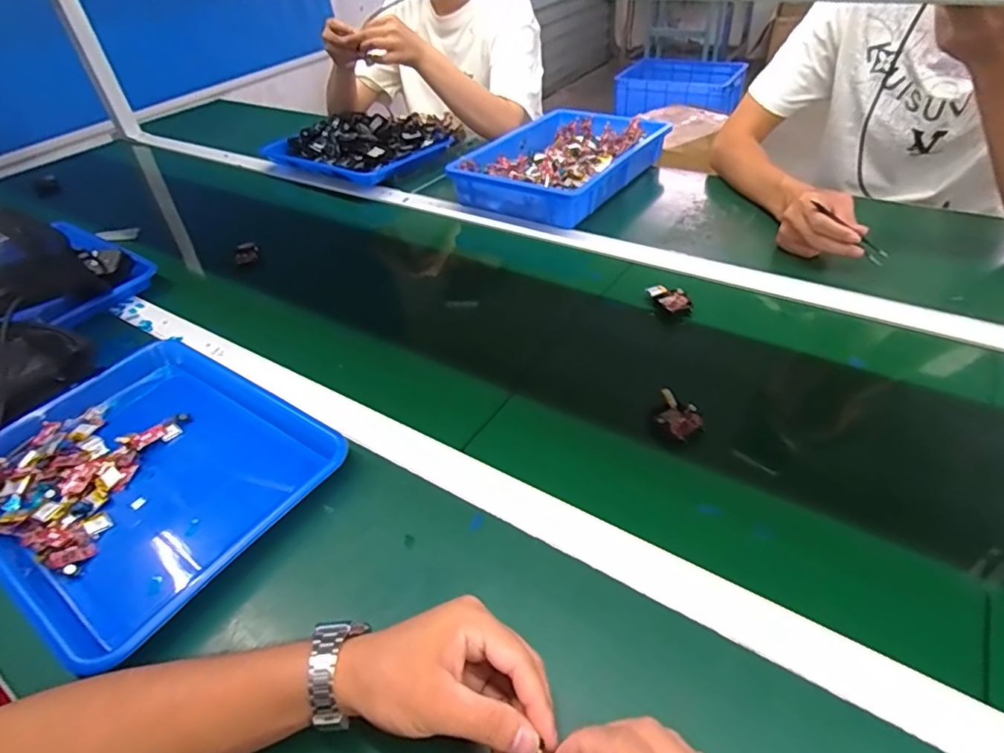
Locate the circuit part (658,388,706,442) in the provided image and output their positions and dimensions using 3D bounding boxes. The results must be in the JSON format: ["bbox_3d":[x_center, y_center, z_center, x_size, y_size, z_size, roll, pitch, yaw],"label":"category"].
[{"bbox_3d":[0.169,0.034,0.536,0.033,0.021,0.046,-20,43,-15],"label":"circuit part"}]

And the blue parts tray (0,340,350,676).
[{"bbox_3d":[-0.330,0.089,0.517,0.317,0.035,0.257,22,49,29],"label":"blue parts tray"}]

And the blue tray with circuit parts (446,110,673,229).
[{"bbox_3d":[0.100,-0.361,0.940,0.241,0.052,0.338,24,50,31],"label":"blue tray with circuit parts"}]

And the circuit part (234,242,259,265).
[{"bbox_3d":[-0.390,-0.188,0.859,0.037,0.027,0.017,-25,44,-19],"label":"circuit part"}]

